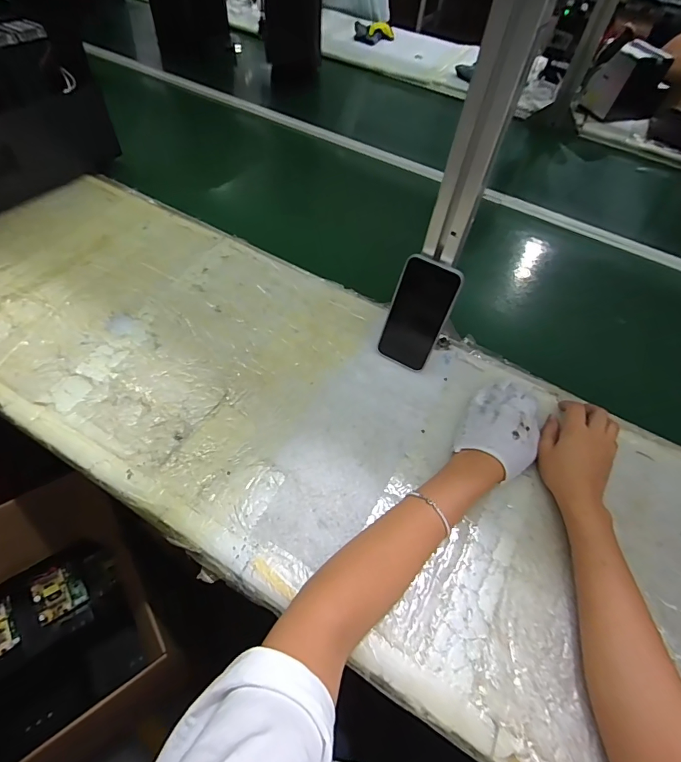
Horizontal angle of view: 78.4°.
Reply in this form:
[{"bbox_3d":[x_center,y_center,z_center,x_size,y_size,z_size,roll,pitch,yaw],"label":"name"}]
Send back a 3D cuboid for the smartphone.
[{"bbox_3d":[0.099,-0.083,0.534,0.074,0.144,0.009,26,37,12],"label":"smartphone"}]

